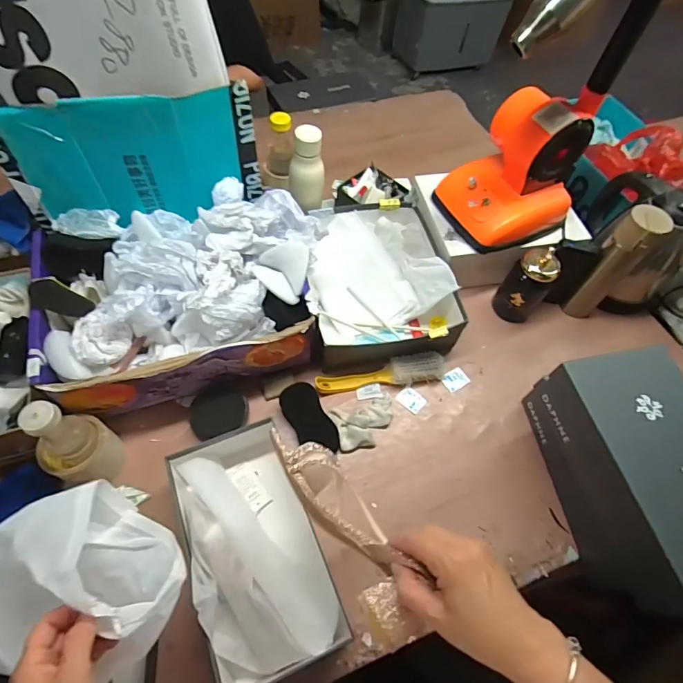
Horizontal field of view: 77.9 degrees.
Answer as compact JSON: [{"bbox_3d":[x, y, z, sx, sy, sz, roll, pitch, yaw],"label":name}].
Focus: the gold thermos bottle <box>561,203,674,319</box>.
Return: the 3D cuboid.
[{"bbox_3d":[0.476,-0.130,0.755,0.071,0.234,0.057,38,64,17],"label":"gold thermos bottle"}]

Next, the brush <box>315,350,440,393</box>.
[{"bbox_3d":[0.070,0.060,0.735,0.224,0.031,0.053,-11,61,-10],"label":"brush"}]

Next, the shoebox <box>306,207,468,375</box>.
[{"bbox_3d":[0.065,-0.116,0.792,0.254,0.112,0.320,-6,61,-8],"label":"shoebox"}]

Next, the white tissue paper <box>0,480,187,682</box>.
[{"bbox_3d":[-0.252,0.230,0.390,0.170,0.078,0.165,30,62,13],"label":"white tissue paper"}]

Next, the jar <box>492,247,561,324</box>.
[{"bbox_3d":[0.341,-0.102,0.780,0.073,0.159,0.065,38,64,17],"label":"jar"}]

